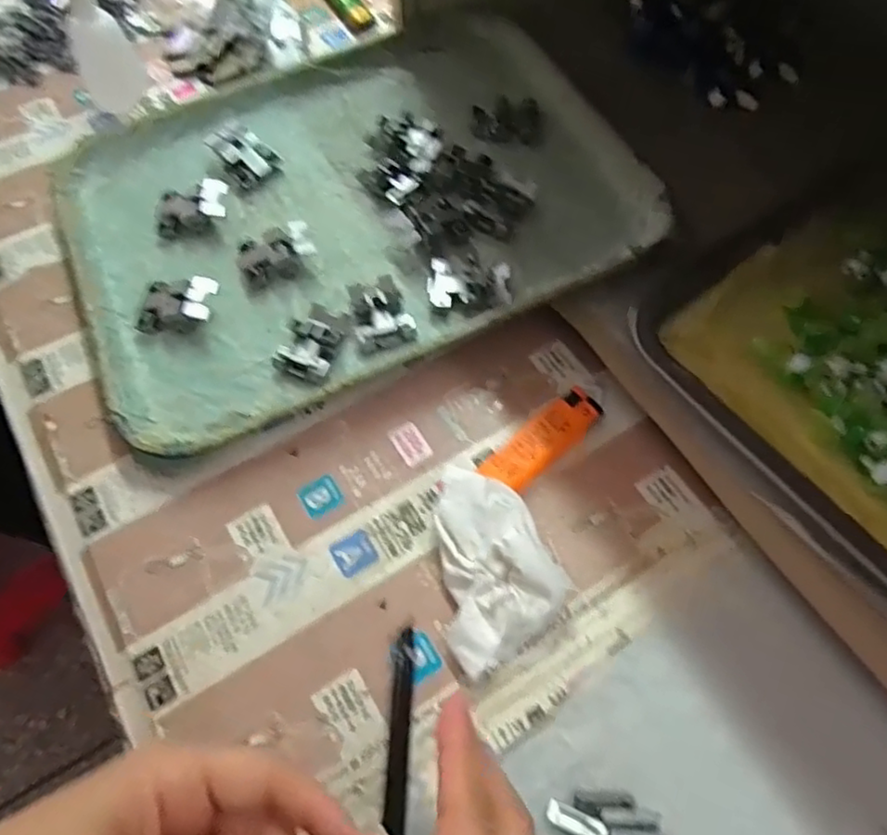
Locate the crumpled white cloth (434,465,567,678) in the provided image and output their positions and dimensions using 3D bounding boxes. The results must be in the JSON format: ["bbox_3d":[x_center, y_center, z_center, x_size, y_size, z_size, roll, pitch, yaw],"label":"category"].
[{"bbox_3d":[0.026,0.070,0.314,0.054,0.028,0.090,-7,63,-1],"label":"crumpled white cloth"}]

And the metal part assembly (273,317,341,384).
[{"bbox_3d":[-0.075,-0.035,0.366,0.031,0.021,0.032,22,66,12],"label":"metal part assembly"}]

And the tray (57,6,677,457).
[{"bbox_3d":[-0.061,-0.142,0.422,0.340,0.030,0.267,-24,65,-9],"label":"tray"}]

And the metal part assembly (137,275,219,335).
[{"bbox_3d":[-0.155,-0.066,0.387,0.045,0.019,0.031,1,64,3],"label":"metal part assembly"}]

